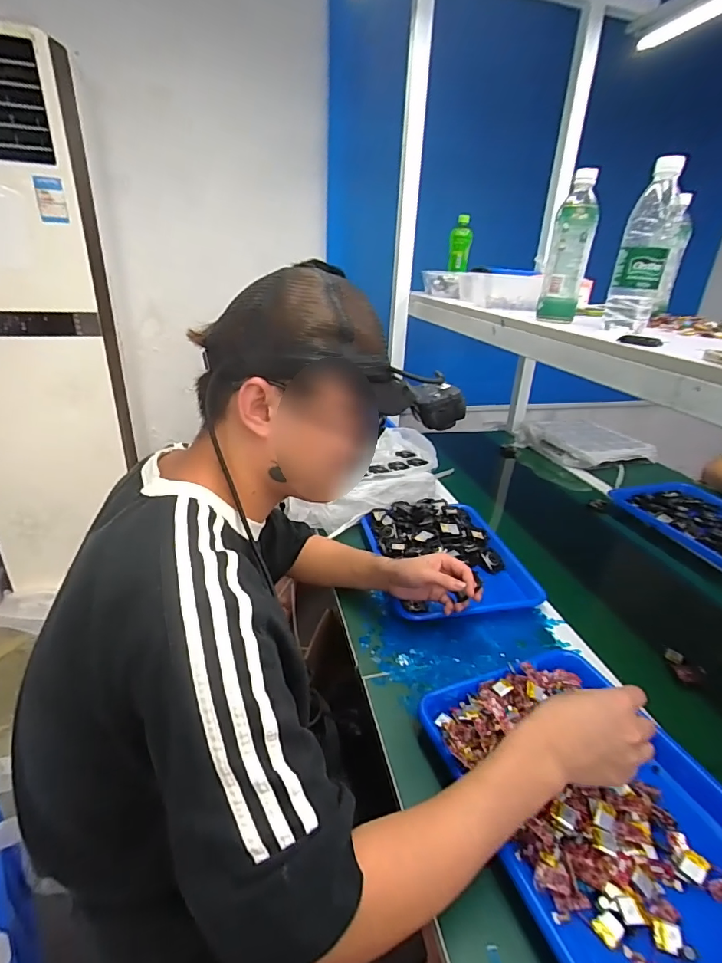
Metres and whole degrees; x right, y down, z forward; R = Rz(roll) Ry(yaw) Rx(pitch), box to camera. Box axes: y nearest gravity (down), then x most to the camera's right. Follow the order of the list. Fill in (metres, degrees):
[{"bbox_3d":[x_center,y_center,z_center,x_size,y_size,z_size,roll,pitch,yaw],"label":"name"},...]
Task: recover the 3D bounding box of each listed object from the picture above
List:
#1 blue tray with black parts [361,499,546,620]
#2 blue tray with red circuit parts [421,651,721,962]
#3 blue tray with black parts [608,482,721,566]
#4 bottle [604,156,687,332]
[{"bbox_3d":[0.146,0.130,0.864,0.245,0.050,0.314,-4,26,-12],"label":"blue tray with black parts"},{"bbox_3d":[0.237,0.322,0.477,0.254,0.040,0.339,-9,27,-21],"label":"blue tray with red circuit parts"},{"bbox_3d":[0.673,0.072,0.916,0.210,0.031,0.316,-5,26,-15],"label":"blue tray with black parts"},{"bbox_3d":[0.392,-0.317,0.650,0.067,0.207,0.059,15,28,25],"label":"bottle"}]

